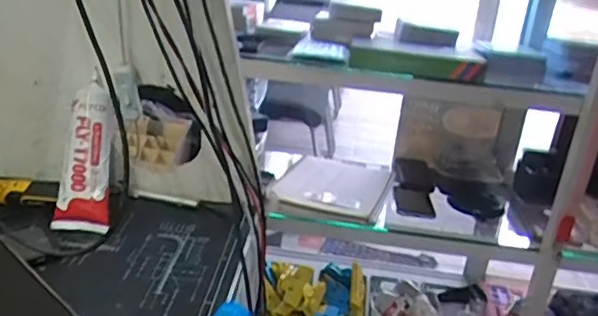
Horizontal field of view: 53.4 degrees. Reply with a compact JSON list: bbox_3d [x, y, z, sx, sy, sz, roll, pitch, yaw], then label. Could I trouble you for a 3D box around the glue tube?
[{"bbox_3d":[-0.215,-0.005,0.608,0.054,0.158,0.023,6,-2,8],"label":"glue tube"}]

